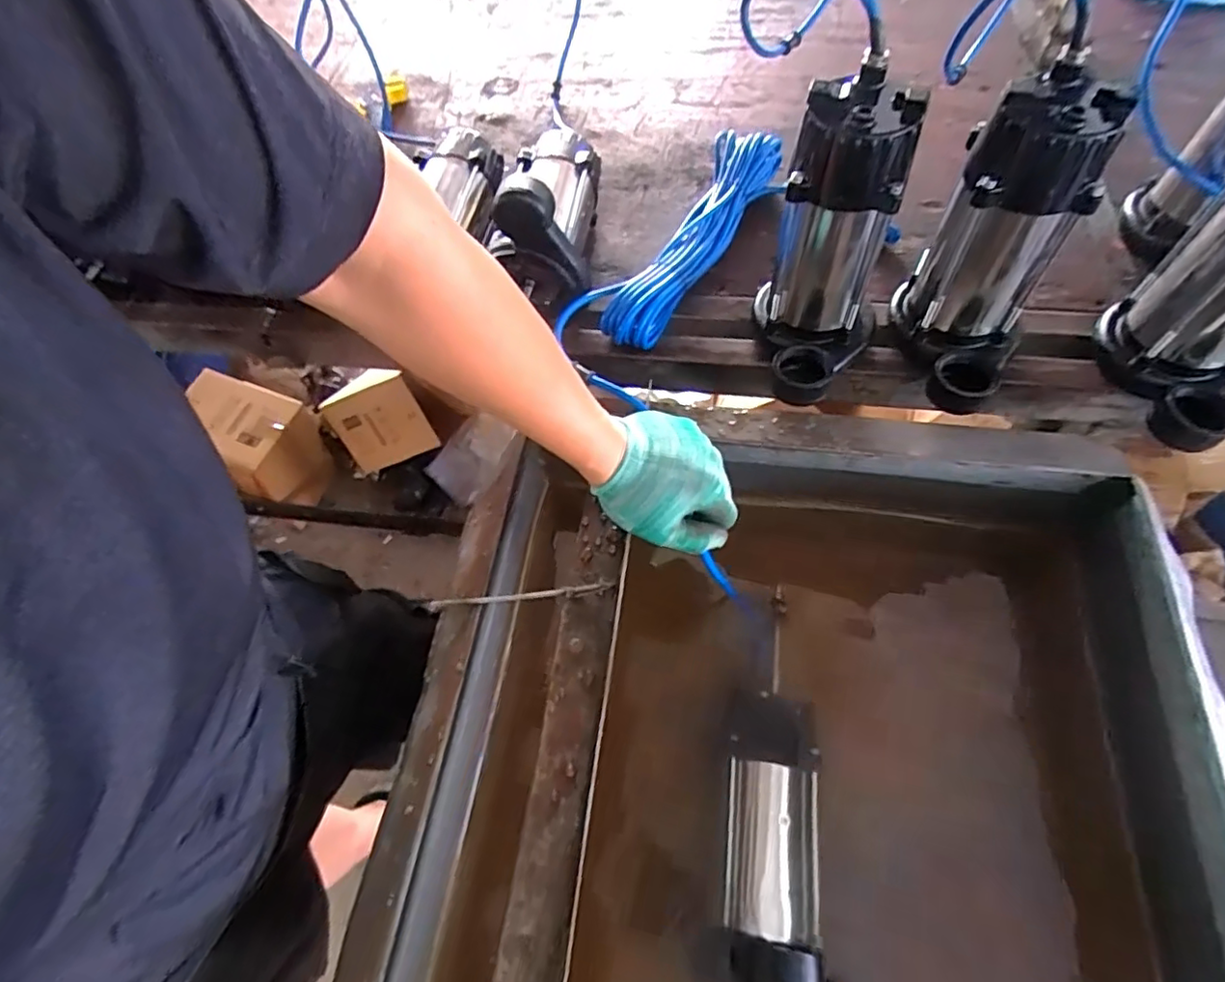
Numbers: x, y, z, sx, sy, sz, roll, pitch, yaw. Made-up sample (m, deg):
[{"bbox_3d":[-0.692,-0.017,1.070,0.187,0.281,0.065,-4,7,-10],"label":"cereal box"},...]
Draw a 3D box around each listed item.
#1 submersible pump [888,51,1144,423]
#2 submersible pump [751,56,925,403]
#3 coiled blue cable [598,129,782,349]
[{"bbox_3d":[0.318,-0.194,0.526,0.116,0.246,0.128,29,66,19],"label":"submersible pump"},{"bbox_3d":[0.192,-0.209,0.540,0.101,0.229,0.154,1,60,5],"label":"submersible pump"},{"bbox_3d":[0.093,-0.296,0.712,0.080,0.049,0.351,22,64,16],"label":"coiled blue cable"}]

